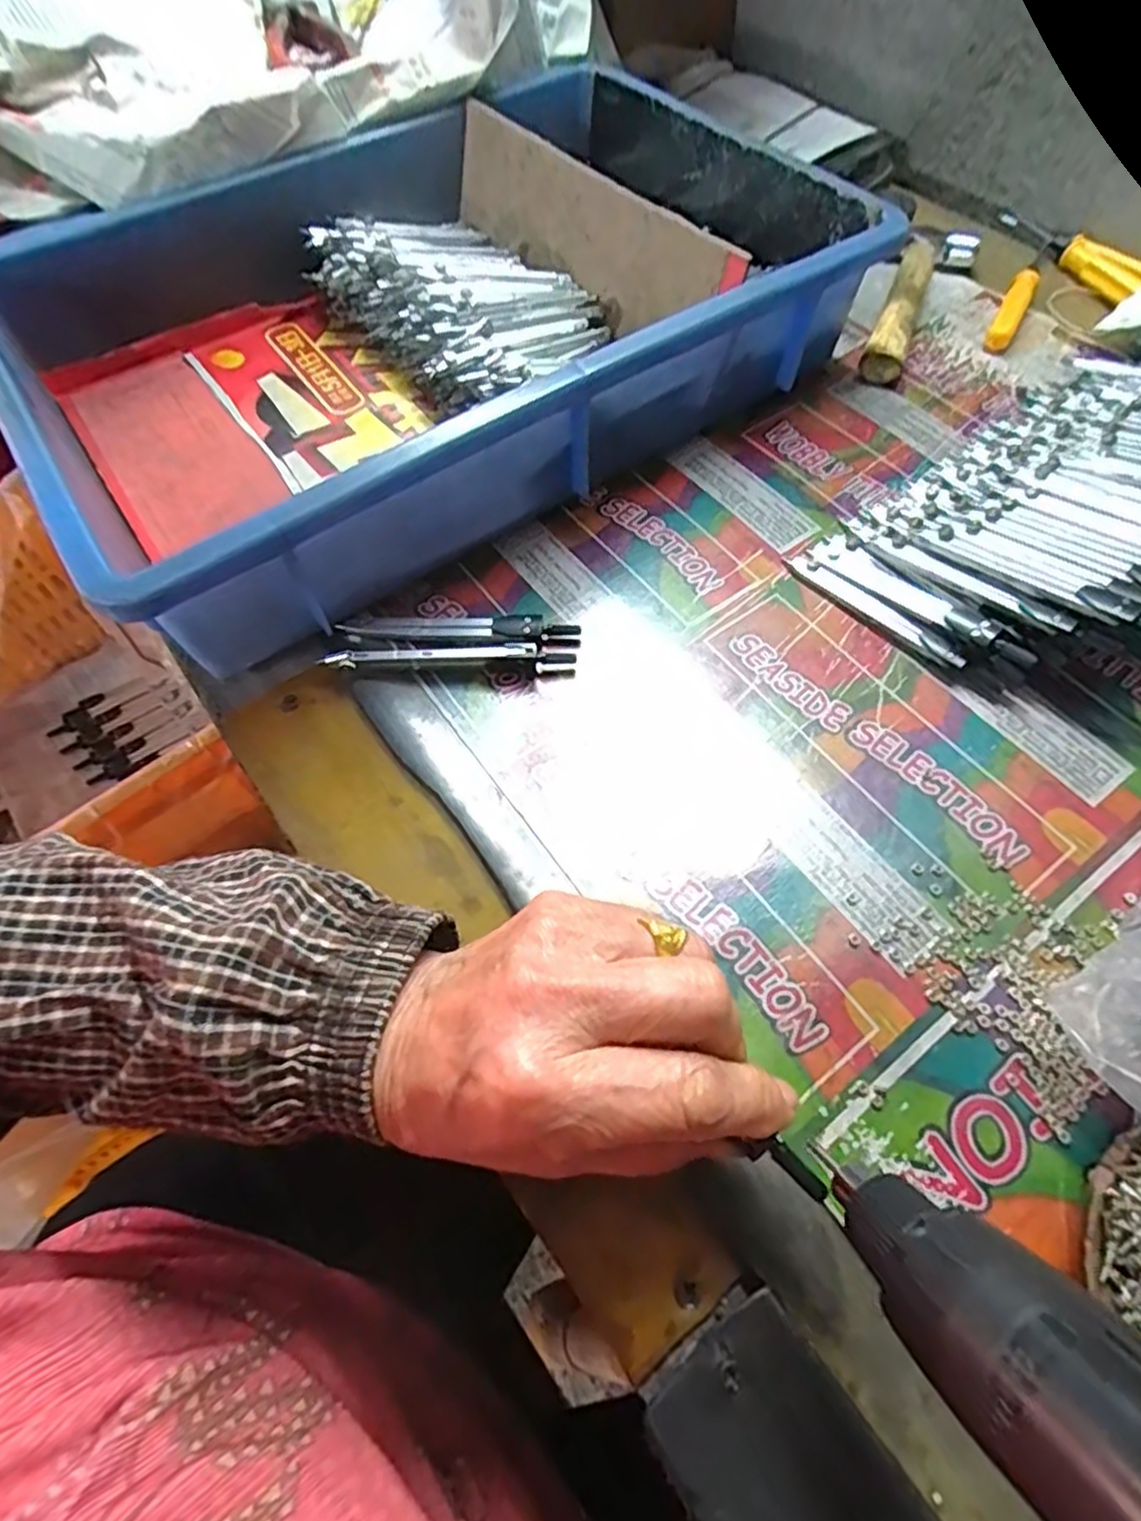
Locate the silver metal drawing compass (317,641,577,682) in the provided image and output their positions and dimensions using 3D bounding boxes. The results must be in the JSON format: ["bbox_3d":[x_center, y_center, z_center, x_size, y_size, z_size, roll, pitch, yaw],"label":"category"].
[{"bbox_3d":[-0.054,-0.047,0.320,0.110,0.014,0.011,-1,62,2],"label":"silver metal drawing compass"}]

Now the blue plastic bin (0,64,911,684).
[{"bbox_3d":[-0.079,-0.250,0.398,0.413,0.084,0.301,-33,65,-15],"label":"blue plastic bin"}]

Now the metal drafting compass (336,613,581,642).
[{"bbox_3d":[-0.053,-0.063,0.334,0.112,0.007,0.013,-1,62,2],"label":"metal drafting compass"}]

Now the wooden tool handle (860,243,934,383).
[{"bbox_3d":[0.211,-0.286,0.442,0.022,0.018,0.134,21,65,13],"label":"wooden tool handle"}]

